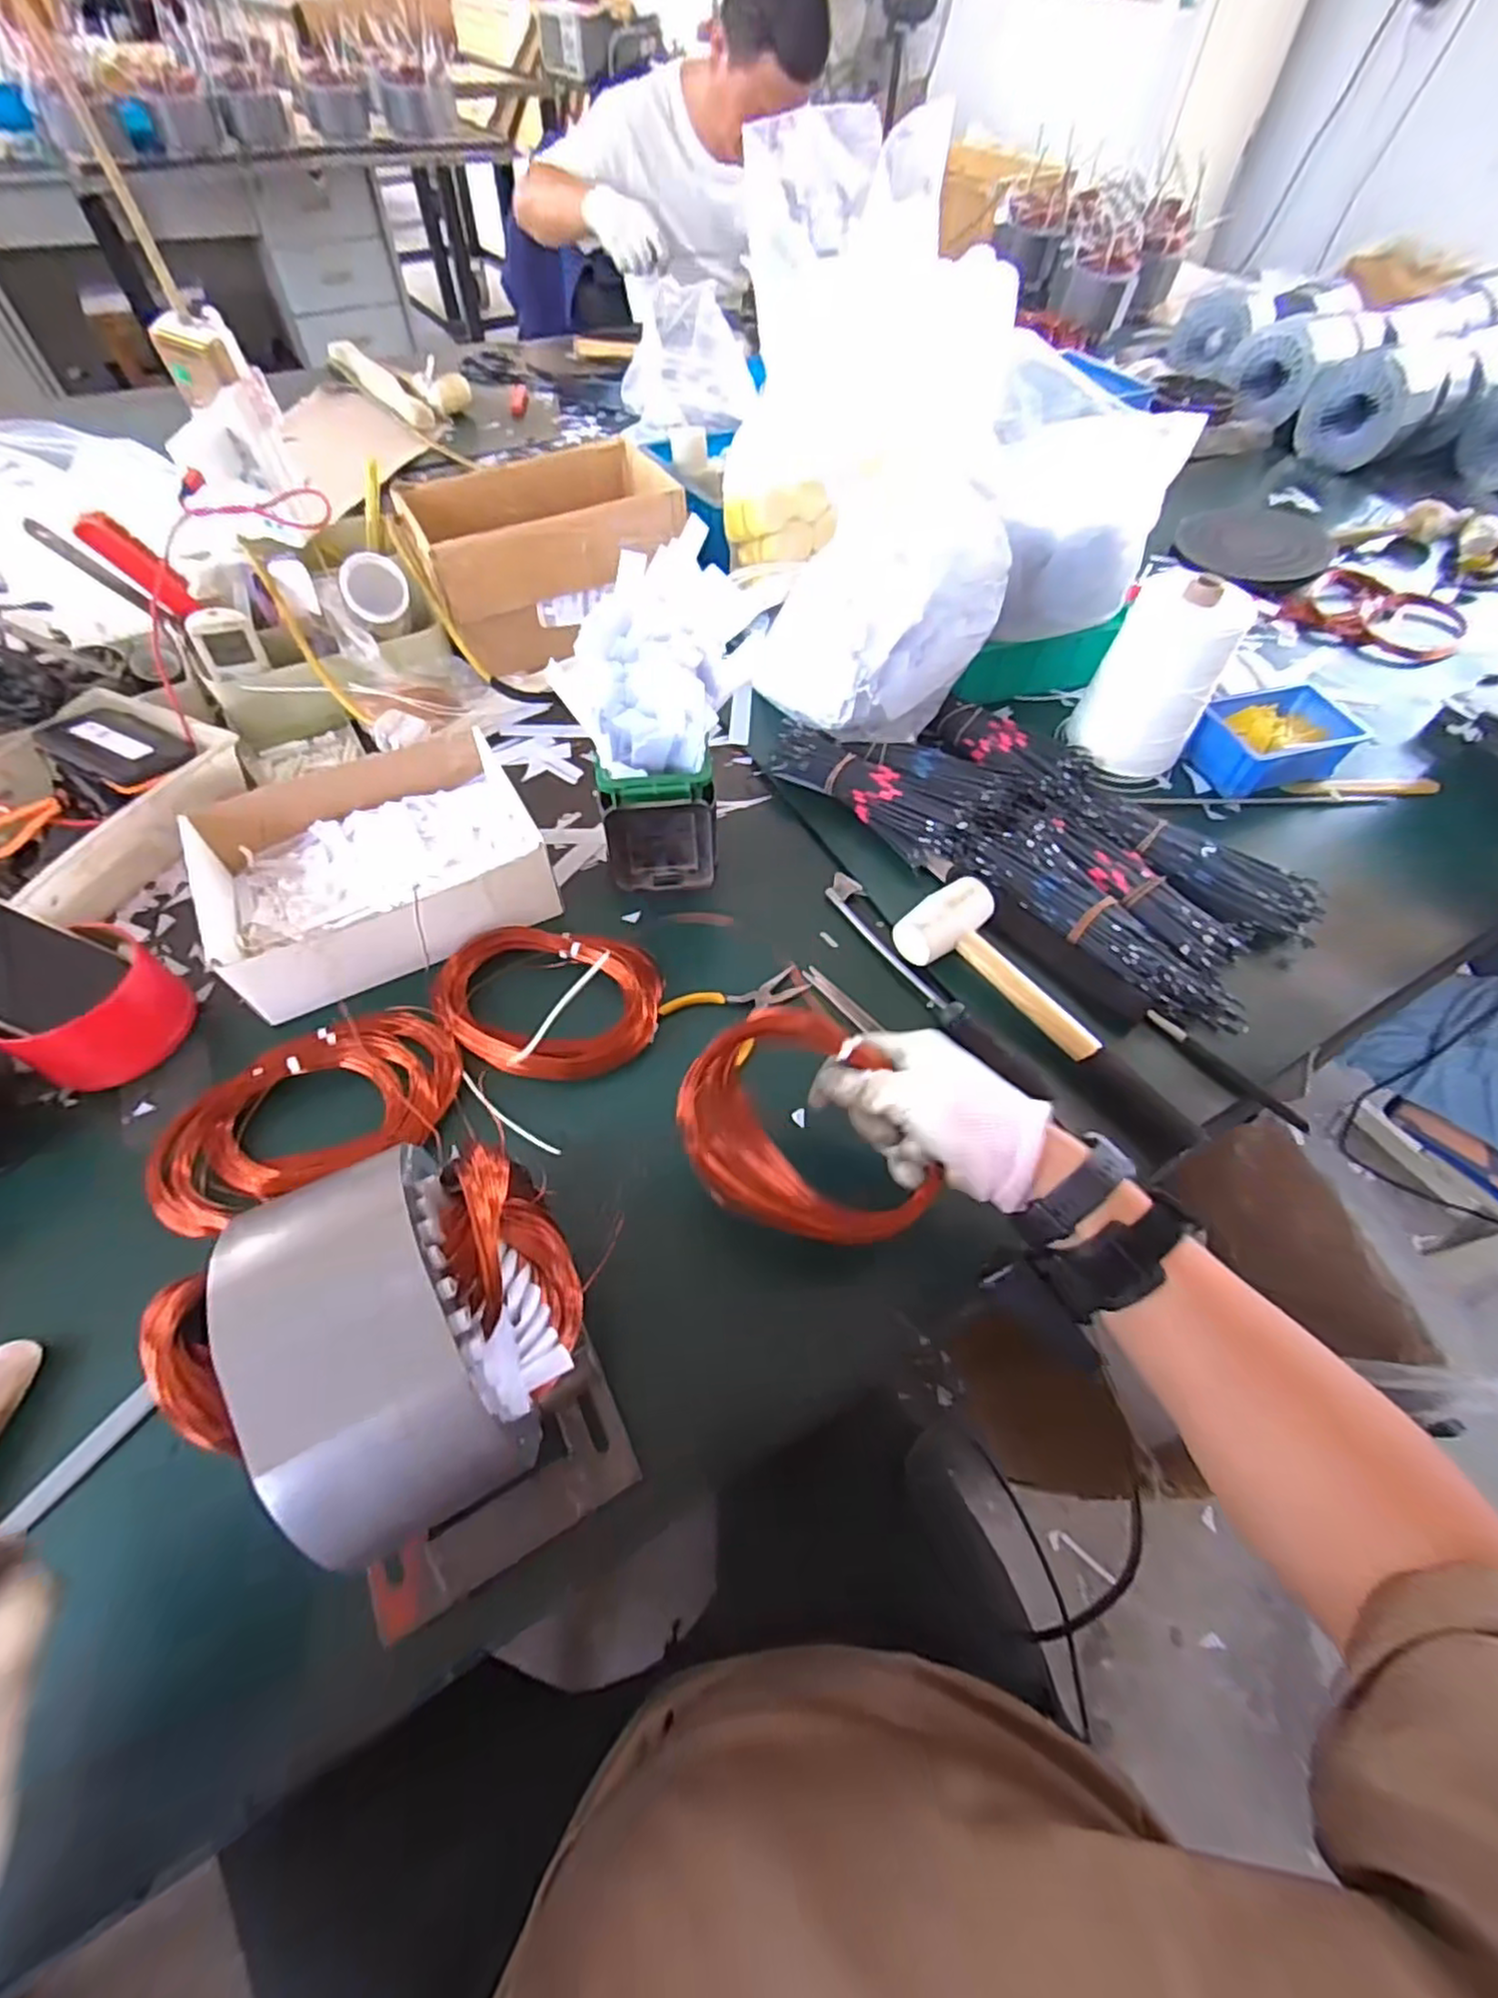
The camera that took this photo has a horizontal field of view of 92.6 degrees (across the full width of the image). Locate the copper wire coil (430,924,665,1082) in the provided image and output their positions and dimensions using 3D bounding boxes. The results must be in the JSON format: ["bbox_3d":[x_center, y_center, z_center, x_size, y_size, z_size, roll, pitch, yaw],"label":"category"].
[{"bbox_3d":[-0.153,-0.004,0.545,0.165,0.026,0.121,8,57,2],"label":"copper wire coil"}]

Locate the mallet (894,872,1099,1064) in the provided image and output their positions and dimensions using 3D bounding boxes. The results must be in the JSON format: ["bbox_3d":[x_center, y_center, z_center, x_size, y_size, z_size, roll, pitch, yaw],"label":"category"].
[{"bbox_3d":[0.198,-0.018,0.558,0.079,0.040,0.169,-31,64,-21],"label":"mallet"}]

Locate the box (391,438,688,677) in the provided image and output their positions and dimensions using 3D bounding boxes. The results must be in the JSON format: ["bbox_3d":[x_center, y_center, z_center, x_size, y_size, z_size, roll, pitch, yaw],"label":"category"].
[{"bbox_3d":[-0.220,-0.486,0.793,0.289,0.130,0.162,-30,63,-21],"label":"box"}]

